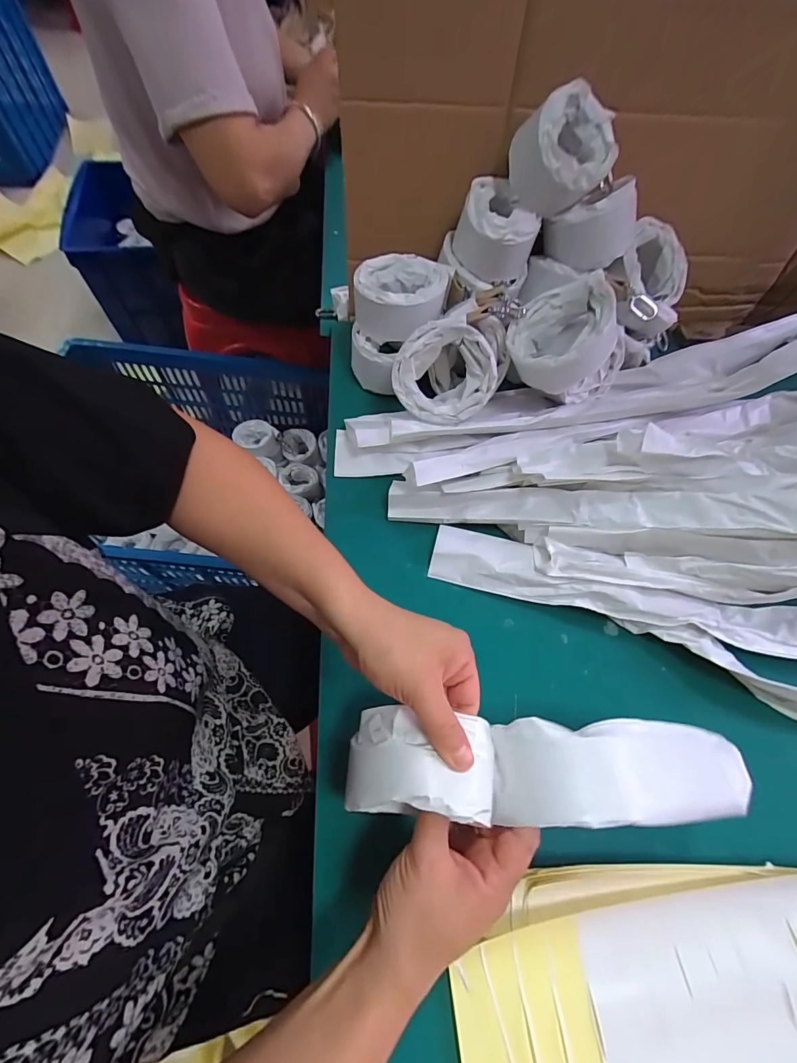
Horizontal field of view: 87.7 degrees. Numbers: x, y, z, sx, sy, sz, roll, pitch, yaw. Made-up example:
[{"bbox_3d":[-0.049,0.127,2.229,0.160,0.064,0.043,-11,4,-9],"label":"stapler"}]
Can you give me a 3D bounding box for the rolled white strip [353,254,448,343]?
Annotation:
[{"bbox_3d":[0.002,-0.253,0.448,0.094,0.050,0.085,11,65,0],"label":"rolled white strip"}]

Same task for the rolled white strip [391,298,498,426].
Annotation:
[{"bbox_3d":[0.045,-0.157,0.411,0.096,0.037,0.090,-13,113,9],"label":"rolled white strip"}]

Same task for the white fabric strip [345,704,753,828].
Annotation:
[{"bbox_3d":[0.107,0.155,0.273,0.274,0.066,0.059,4,68,-5],"label":"white fabric strip"}]

